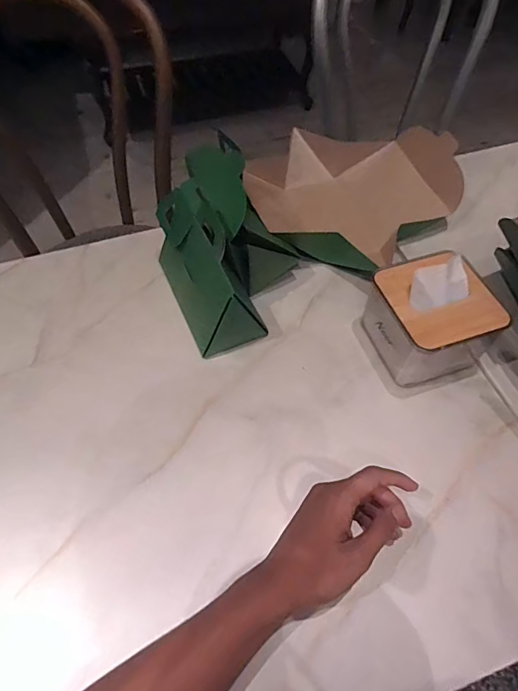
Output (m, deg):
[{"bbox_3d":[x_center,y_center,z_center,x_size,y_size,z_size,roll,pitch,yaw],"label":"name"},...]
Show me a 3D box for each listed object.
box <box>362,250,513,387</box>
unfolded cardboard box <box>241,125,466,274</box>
[{"bbox_3d":[0.191,-0.031,0.481,0.111,0.101,0.099,-15,58,-8],"label":"box"},{"bbox_3d":[0.126,-0.225,0.622,0.285,0.081,0.251,-5,57,-2],"label":"unfolded cardboard box"}]

